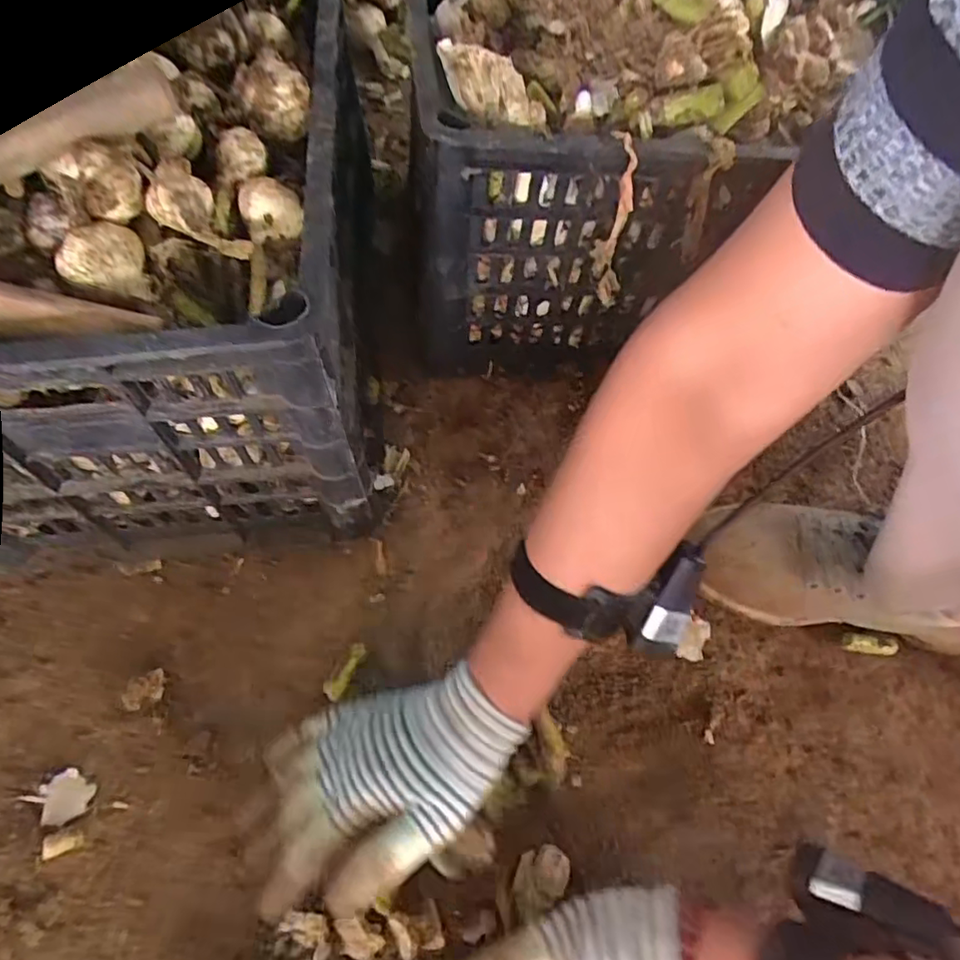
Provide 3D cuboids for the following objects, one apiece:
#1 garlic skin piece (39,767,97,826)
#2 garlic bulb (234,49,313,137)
[{"bbox_3d":[-0.257,0.196,0.388,0.030,0.004,0.030,2,57,-3],"label":"garlic skin piece"},{"bbox_3d":[-0.125,-0.233,0.377,0.034,0.030,0.044,-27,63,-20],"label":"garlic bulb"}]

